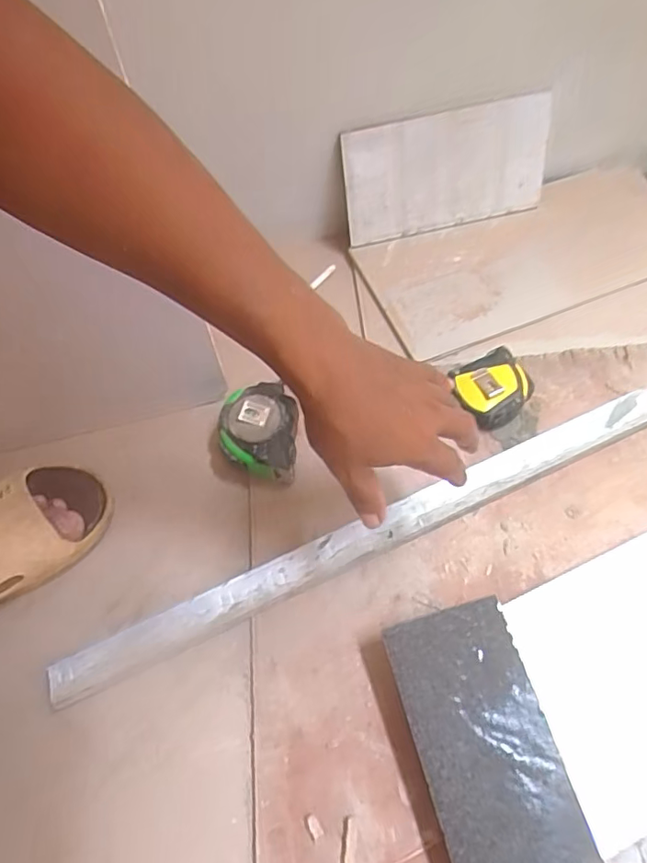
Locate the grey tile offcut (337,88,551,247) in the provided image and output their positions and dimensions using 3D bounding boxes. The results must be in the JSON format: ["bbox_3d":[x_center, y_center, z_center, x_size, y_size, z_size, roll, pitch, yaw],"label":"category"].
[{"bbox_3d":[0.146,-0.301,0.637,0.241,0.130,0.015,-15,46,-8],"label":"grey tile offcut"}]

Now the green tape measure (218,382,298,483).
[{"bbox_3d":[-0.061,0.003,0.543,0.072,0.052,0.091,1,62,4],"label":"green tape measure"}]

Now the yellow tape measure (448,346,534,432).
[{"bbox_3d":[0.168,-0.040,0.552,0.076,0.042,0.068,-21,62,-7],"label":"yellow tape measure"}]

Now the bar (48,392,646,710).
[{"bbox_3d":[0.050,0.091,0.494,0.593,0.011,0.033,-24,70,-8],"label":"bar"}]

